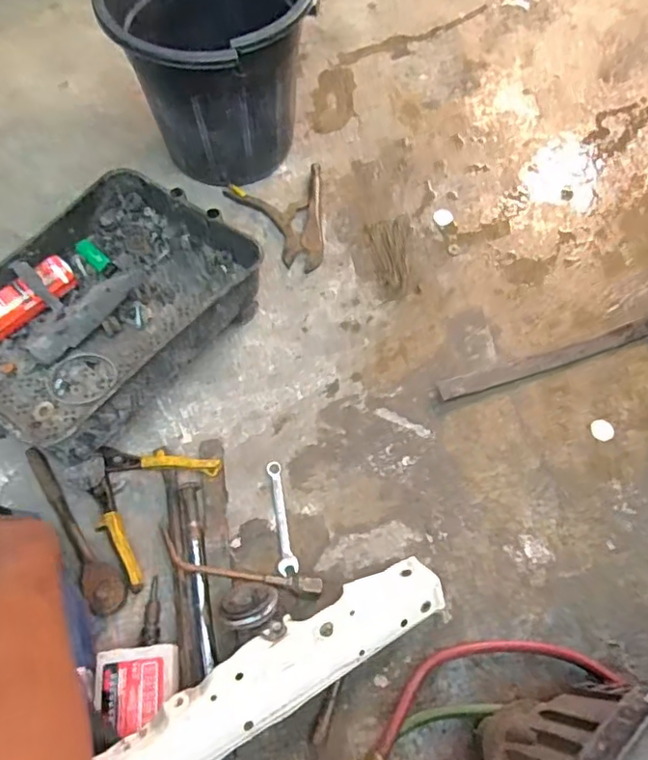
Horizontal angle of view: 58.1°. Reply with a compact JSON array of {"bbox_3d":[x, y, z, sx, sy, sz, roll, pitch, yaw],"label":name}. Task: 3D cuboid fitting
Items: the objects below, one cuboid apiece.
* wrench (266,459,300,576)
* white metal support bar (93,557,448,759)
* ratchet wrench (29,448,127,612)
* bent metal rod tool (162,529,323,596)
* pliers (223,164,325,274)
[{"bbox_3d":[-0.055,0.175,0.749,0.023,0.007,0.142,-10,66,-3],"label":"wrench"},{"bbox_3d":[-0.178,0.369,0.568,0.725,0.062,0.081,-22,66,-24],"label":"white metal support bar"},{"bbox_3d":[-0.308,0.178,0.725,0.042,0.025,0.235,-31,68,-12],"label":"ratchet wrench"},{"bbox_3d":[-0.106,0.230,0.710,0.211,0.032,0.040,15,67,8],"label":"bent metal rod tool"},{"bbox_3d":[-0.077,-0.266,0.962,0.155,0.013,0.205,-6,66,-1],"label":"pliers"}]

